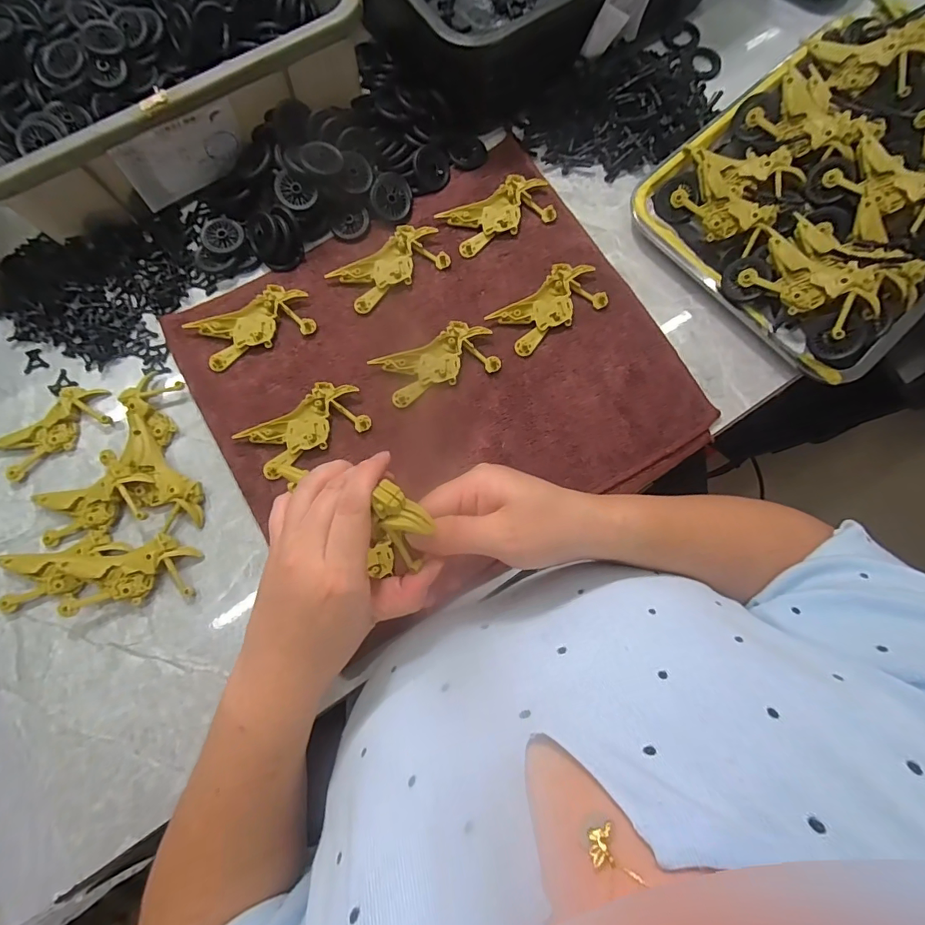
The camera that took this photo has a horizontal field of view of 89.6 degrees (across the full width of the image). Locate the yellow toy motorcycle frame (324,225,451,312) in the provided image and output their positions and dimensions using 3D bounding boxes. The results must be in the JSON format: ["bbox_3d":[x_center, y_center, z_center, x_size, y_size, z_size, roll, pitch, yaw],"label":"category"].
[{"bbox_3d":[-0.065,-0.180,0.428,0.101,0.011,0.051,-32,80,-7],"label":"yellow toy motorcycle frame"}]

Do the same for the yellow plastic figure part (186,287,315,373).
[{"bbox_3d":[-0.185,-0.122,0.414,0.099,0.013,0.049,-24,79,-6],"label":"yellow plastic figure part"}]

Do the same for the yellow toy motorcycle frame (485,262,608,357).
[{"bbox_3d":[0.076,-0.140,0.419,0.101,0.011,0.051,-32,80,-7],"label":"yellow toy motorcycle frame"}]

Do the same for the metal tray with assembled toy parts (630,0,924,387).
[{"bbox_3d":[0.355,-0.263,0.421,0.340,0.067,0.251,-41,81,-8],"label":"metal tray with assembled toy parts"}]

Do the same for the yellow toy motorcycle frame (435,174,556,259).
[{"bbox_3d":[0.033,-0.233,0.438,0.103,0.013,0.050,-24,79,-6],"label":"yellow toy motorcycle frame"}]

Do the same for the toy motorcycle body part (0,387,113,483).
[{"bbox_3d":[-0.352,-0.030,0.399,0.098,0.011,0.050,-35,80,-7],"label":"toy motorcycle body part"}]

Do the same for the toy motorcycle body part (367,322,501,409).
[{"bbox_3d":[-0.022,-0.088,0.408,0.101,0.010,0.050,-22,79,-5],"label":"toy motorcycle body part"}]

